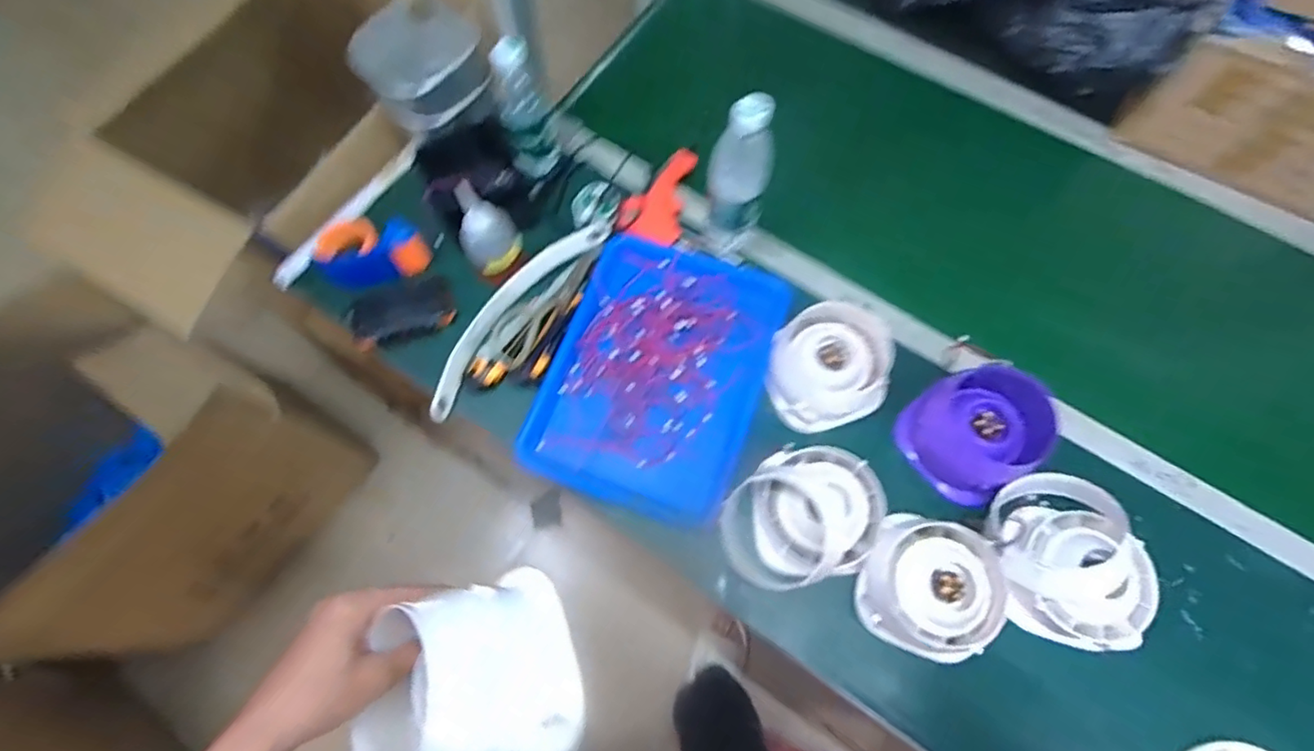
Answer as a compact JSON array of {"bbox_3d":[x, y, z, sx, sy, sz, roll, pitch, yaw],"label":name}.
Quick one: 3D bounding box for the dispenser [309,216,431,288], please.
[{"bbox_3d":[-0.391,-0.166,0.801,0.167,0.079,0.112,9,68,25],"label":"dispenser"}]

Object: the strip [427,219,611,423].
[{"bbox_3d":[-0.188,-0.090,0.759,0.061,0.015,0.334,35,74,14],"label":"strip"}]

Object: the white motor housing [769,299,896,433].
[{"bbox_3d":[0.198,-0.010,0.684,0.134,0.091,0.119,-20,70,-6],"label":"white motor housing"}]

